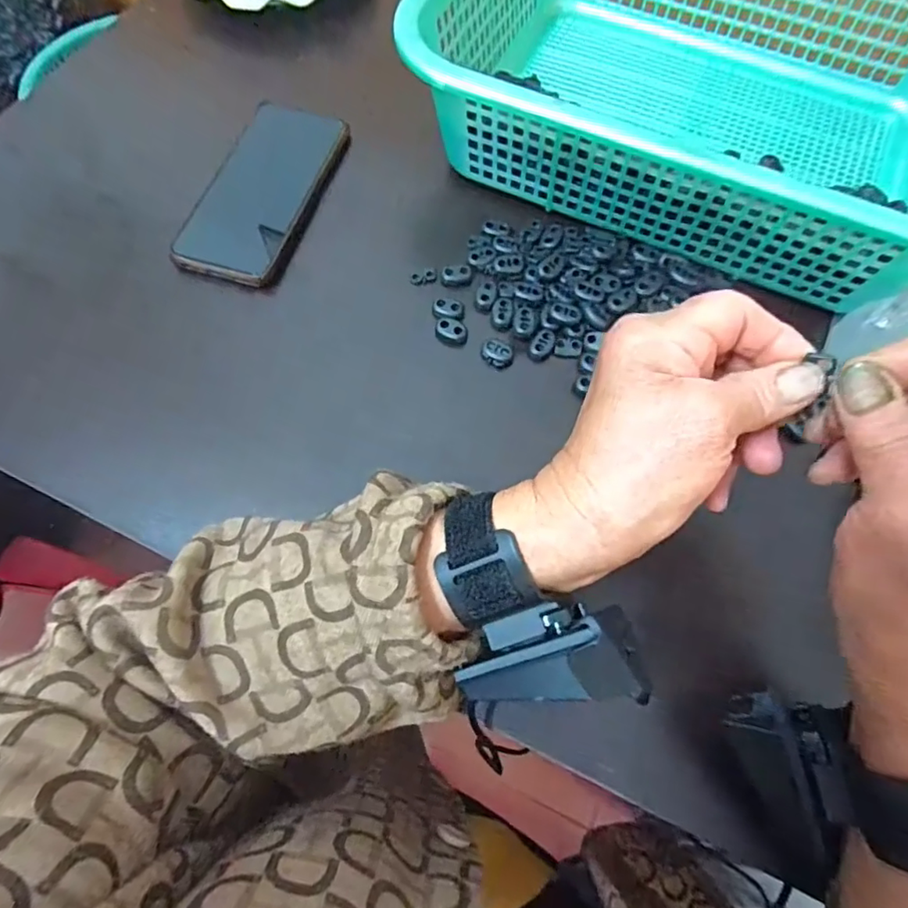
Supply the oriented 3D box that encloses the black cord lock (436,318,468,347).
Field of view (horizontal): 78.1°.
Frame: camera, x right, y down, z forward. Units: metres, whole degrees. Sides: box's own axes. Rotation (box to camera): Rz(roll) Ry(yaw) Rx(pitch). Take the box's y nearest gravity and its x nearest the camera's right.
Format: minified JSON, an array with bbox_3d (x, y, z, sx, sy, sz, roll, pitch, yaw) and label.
[{"bbox_3d":[-0.001,-0.080,0.371,0.021,0.012,0.013,14,67,5],"label":"black cord lock"}]

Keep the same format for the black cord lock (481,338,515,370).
[{"bbox_3d":[0.029,-0.065,0.364,0.021,0.010,0.015,15,68,5],"label":"black cord lock"}]

